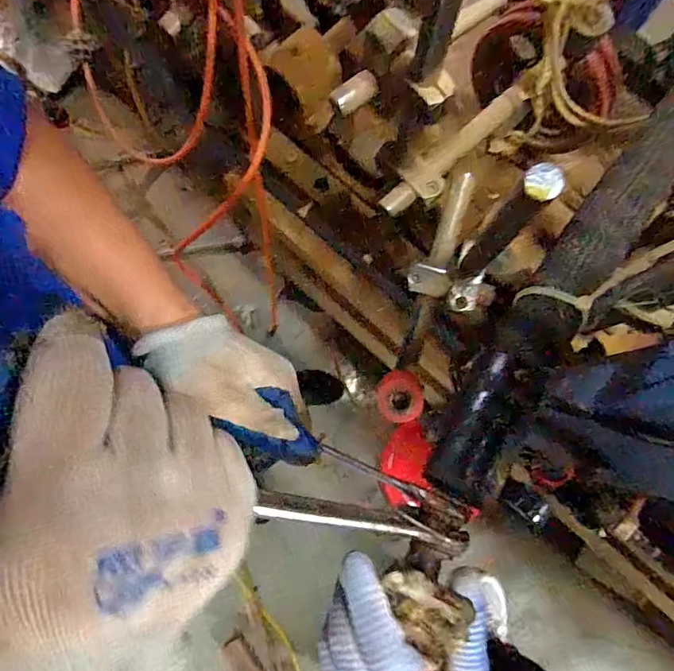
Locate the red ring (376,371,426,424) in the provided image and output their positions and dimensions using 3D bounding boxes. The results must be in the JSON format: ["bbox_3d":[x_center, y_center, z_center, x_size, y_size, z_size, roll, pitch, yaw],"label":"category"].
[{"bbox_3d":[0.068,0.067,0.520,0.049,0.016,0.056,-16,80,-3],"label":"red ring"}]

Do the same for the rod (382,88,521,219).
[{"bbox_3d":[0.129,-0.203,0.524,0.040,0.023,0.203,44,83,7],"label":"rod"}]

